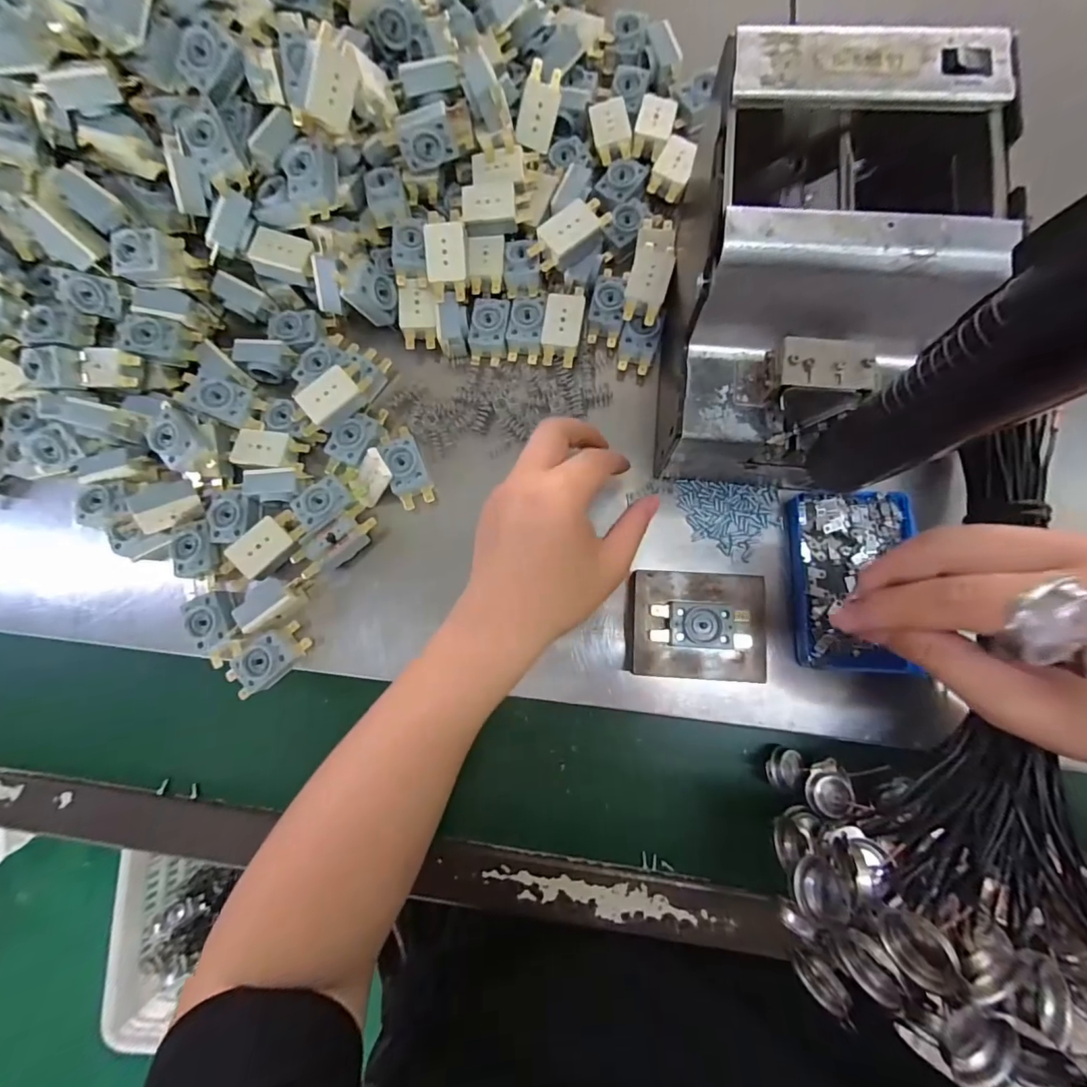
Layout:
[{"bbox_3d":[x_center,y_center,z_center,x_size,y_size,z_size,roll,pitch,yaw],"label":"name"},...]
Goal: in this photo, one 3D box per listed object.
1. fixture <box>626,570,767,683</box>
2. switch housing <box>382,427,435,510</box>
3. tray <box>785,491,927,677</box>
[{"bbox_3d":[0.094,0.051,0.303,0.081,0.038,0.063,3,82,5],"label":"fixture"},{"bbox_3d":[-0.097,-0.053,0.338,0.026,0.017,0.053,-25,81,0],"label":"switch housing"},{"bbox_3d":[0.198,0.024,0.312,0.073,0.012,0.113,-1,82,4],"label":"tray"}]

